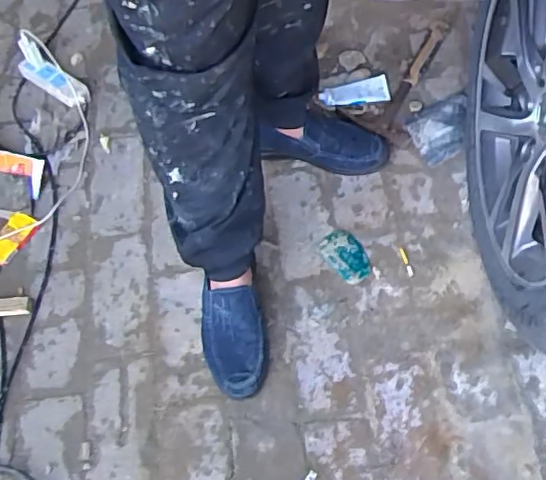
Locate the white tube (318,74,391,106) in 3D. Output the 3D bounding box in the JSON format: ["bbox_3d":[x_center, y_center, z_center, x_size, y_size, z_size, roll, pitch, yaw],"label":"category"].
[{"bbox_3d":[0.163,-0.296,1.170,0.147,0.025,0.056,-16,60,-6],"label":"white tube"}]

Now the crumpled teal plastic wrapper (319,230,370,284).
[{"bbox_3d":[0.127,0.029,1.030,0.068,0.010,0.101,-33,62,-8],"label":"crumpled teal plastic wrapper"}]

